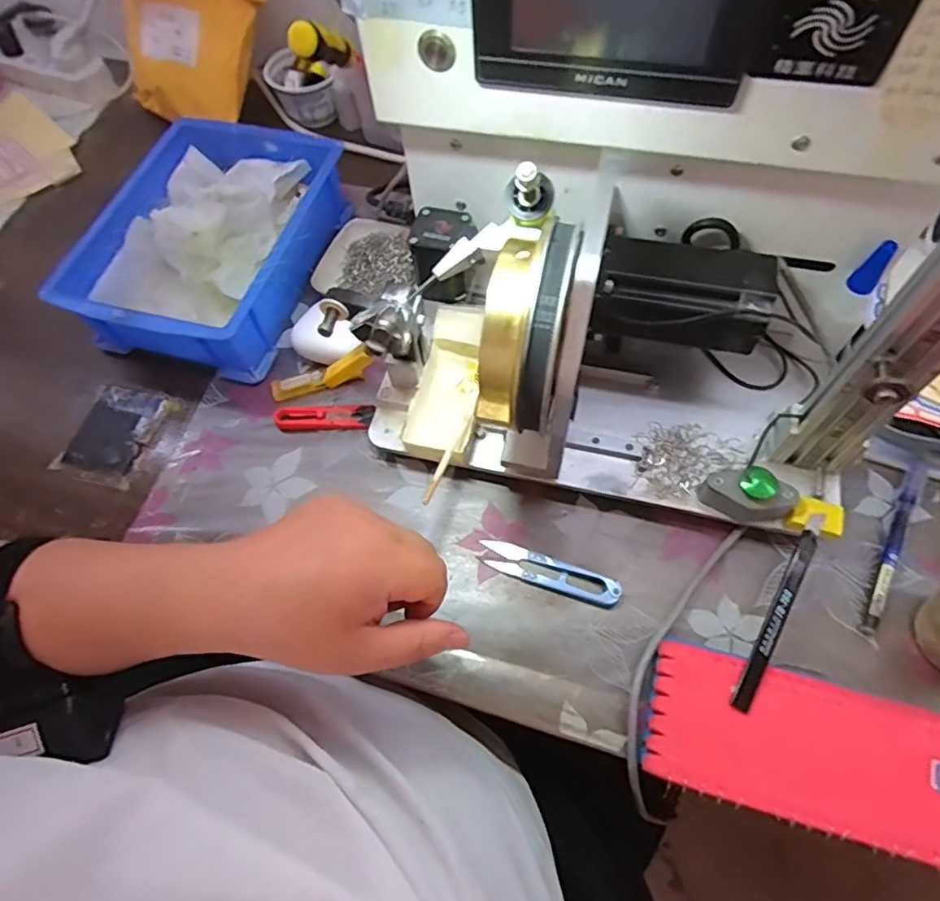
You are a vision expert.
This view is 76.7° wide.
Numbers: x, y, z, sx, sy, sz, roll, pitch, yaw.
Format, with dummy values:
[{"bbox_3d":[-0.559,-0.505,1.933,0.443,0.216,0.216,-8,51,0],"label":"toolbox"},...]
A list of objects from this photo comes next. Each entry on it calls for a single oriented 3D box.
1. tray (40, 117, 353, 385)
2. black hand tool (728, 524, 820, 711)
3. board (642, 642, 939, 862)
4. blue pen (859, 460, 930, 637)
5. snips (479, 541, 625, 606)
[{"bbox_3d":[-0.229,-0.192,0.554,0.179,0.094,0.251,17,66,12],"label":"tray"},{"bbox_3d":[0.194,0.105,0.376,0.013,0.010,0.125,29,68,16],"label":"black hand tool"},{"bbox_3d":[0.279,0.191,0.332,0.340,0.006,0.078,14,60,11],"label":"board"},{"bbox_3d":[0.298,0.063,0.414,0.014,0.015,0.142,29,68,16],"label":"blue pen"},{"bbox_3d":[0.057,0.087,0.425,0.100,0.010,0.024,16,65,11],"label":"snips"}]

